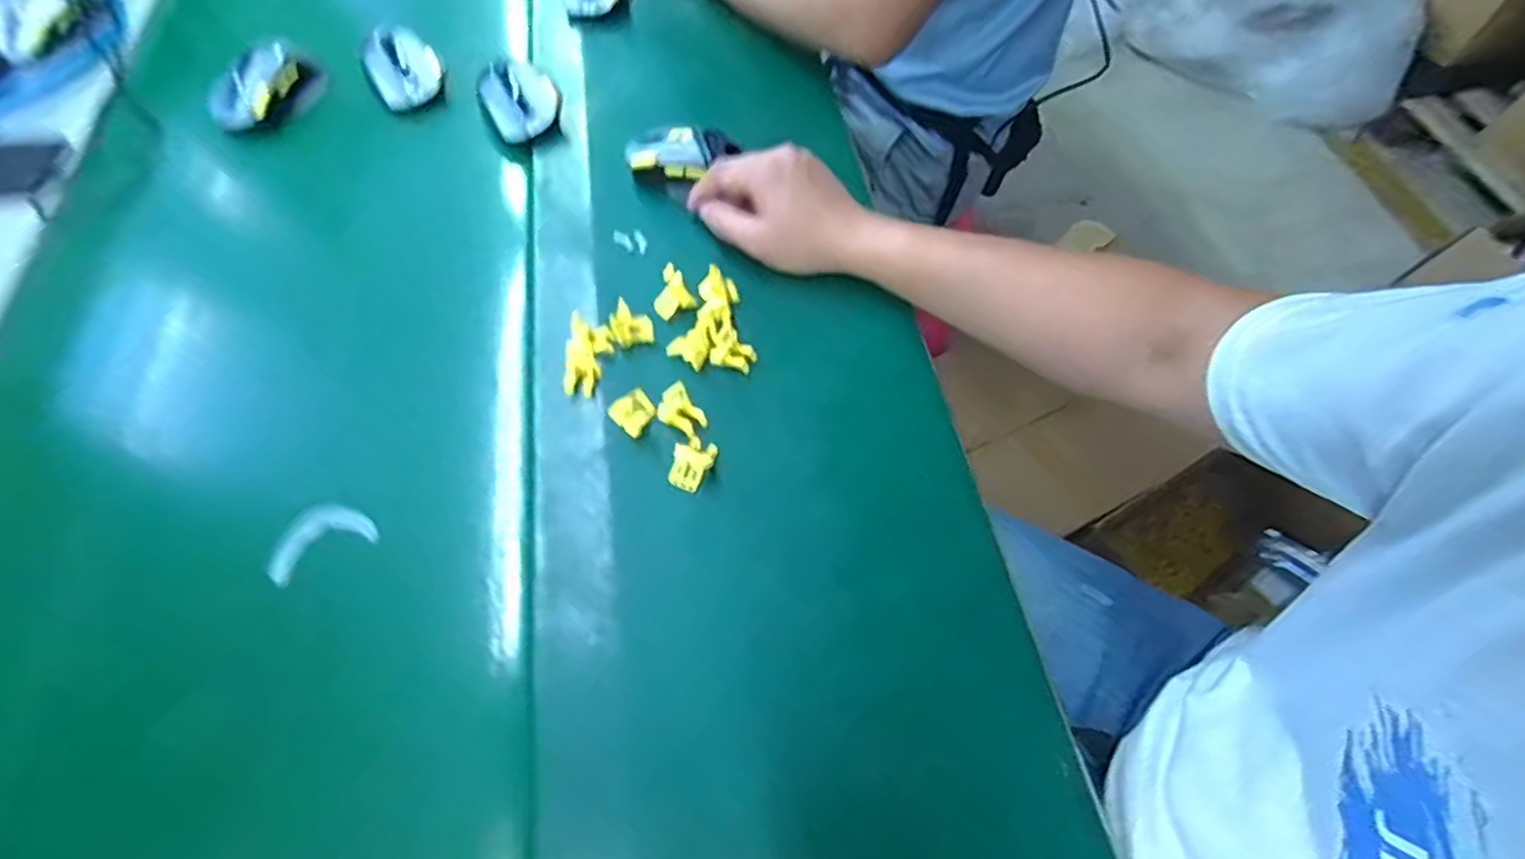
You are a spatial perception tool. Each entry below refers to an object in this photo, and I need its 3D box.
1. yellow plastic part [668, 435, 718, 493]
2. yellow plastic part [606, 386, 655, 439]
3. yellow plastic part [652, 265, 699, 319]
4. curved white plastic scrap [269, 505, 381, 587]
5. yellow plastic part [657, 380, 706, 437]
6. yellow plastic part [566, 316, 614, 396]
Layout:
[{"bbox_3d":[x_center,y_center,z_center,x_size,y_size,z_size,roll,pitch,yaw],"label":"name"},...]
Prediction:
[{"bbox_3d":[-0.048,0.021,0.461,0.025,0.017,0.036,28,62,11],"label":"yellow plastic part"},{"bbox_3d":[-0.091,-0.012,0.480,0.026,0.018,0.027,36,64,15],"label":"yellow plastic part"},{"bbox_3d":[-0.071,-0.106,0.529,0.025,0.028,0.031,-32,67,-20],"label":"yellow plastic part"},{"bbox_3d":[-0.297,0.072,0.450,0.063,0.014,0.039,-32,67,-20],"label":"curved white plastic scrap"},{"bbox_3d":[-0.057,-0.013,0.478,0.033,0.020,0.024,42,66,18],"label":"yellow plastic part"},{"bbox_3d":[-0.129,-0.055,0.497,0.028,0.026,0.058,6,60,-1],"label":"yellow plastic part"}]

